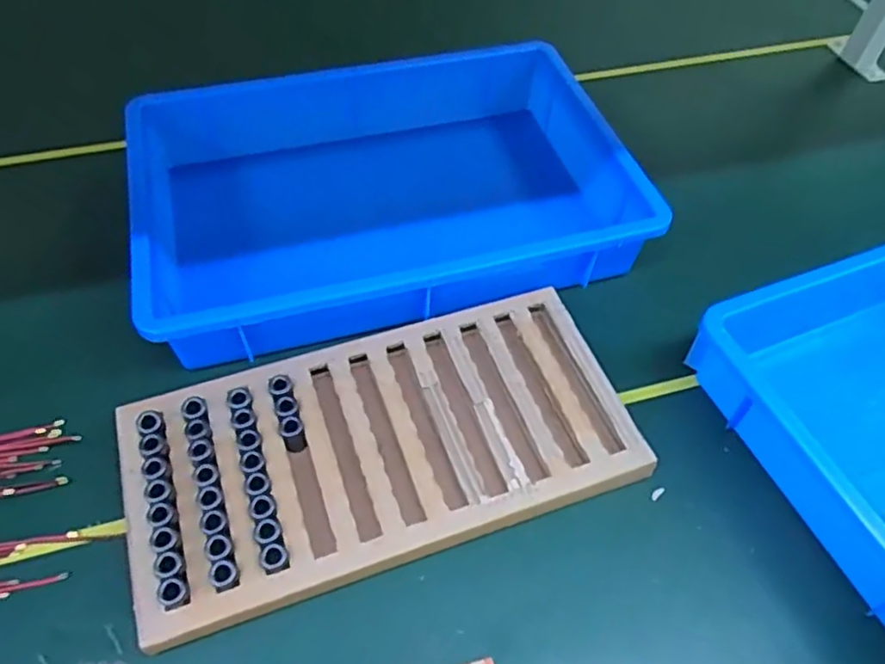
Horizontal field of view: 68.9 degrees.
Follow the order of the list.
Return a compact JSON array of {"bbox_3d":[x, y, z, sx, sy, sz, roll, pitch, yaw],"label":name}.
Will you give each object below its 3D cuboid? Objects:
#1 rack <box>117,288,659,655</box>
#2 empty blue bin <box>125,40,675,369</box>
[{"bbox_3d":[-0.041,0.081,0.486,0.362,0.031,0.179,-15,57,-13],"label":"rack"},{"bbox_3d":[-0.056,-0.133,0.624,0.430,0.105,0.296,-13,56,-11],"label":"empty blue bin"}]

